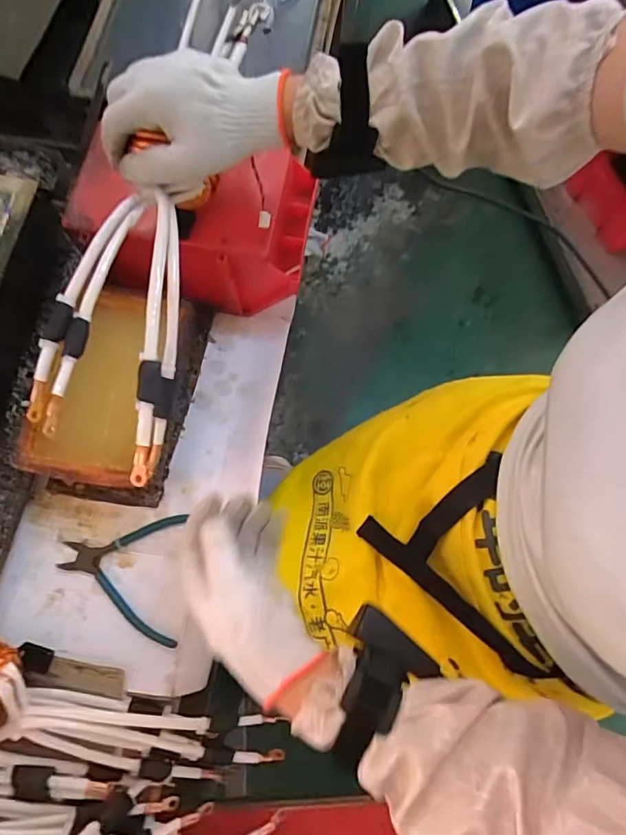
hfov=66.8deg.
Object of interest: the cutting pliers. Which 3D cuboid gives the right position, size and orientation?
[{"bbox_3d":[-0.192,0.157,0.472,0.121,0.010,0.120,3,74,-1],"label":"cutting pliers"}]

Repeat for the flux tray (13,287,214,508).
[{"bbox_3d":[-0.202,-0.032,0.496,0.133,0.066,0.232,12,74,2],"label":"flux tray"}]

